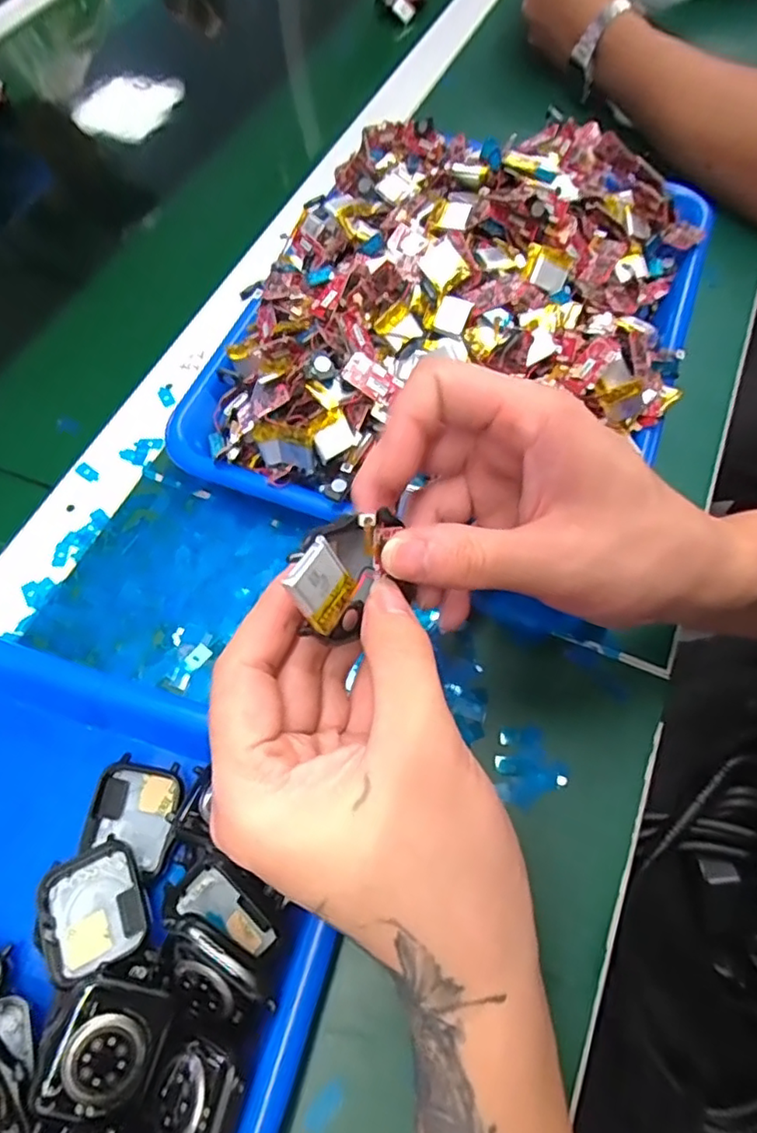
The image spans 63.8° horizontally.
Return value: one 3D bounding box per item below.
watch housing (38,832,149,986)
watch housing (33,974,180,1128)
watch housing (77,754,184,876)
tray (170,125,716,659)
[{"bbox_3d":[-0.110,0.132,0.235,0.036,0.014,0.043,-28,66,-11],"label":"watch housing"},{"bbox_3d":[-0.093,0.164,0.205,0.033,0.009,0.040,16,65,10],"label":"watch housing"},{"bbox_3d":[-0.104,0.104,0.257,0.035,0.011,0.040,9,64,7],"label":"watch housing"},{"bbox_3d":[0.050,-0.149,0.349,0.241,0.078,0.321,20,66,12],"label":"tray"}]

